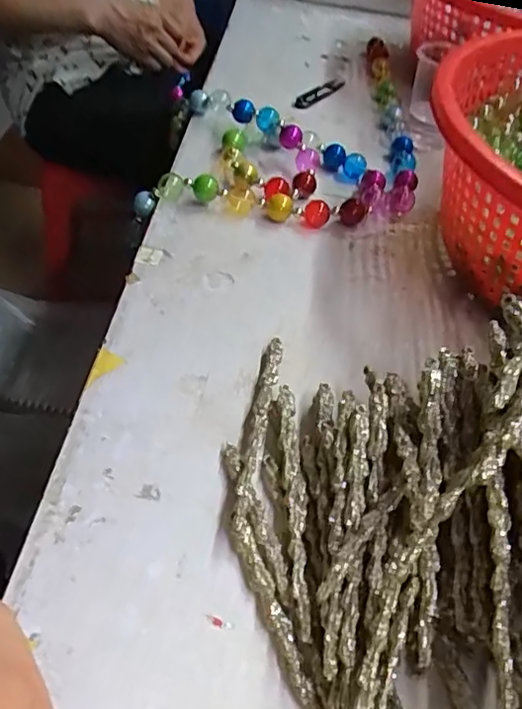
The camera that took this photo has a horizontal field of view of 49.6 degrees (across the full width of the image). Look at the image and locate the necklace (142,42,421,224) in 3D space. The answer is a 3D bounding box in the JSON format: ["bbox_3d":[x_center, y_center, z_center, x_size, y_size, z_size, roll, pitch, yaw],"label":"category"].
[{"bbox_3d":[0.024,-0.245,0.605,0.273,0.048,0.292,3,55,0],"label":"necklace"}]

